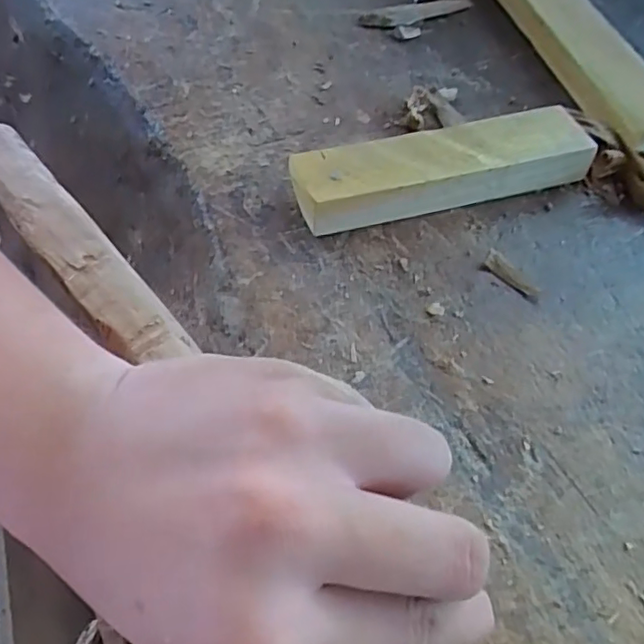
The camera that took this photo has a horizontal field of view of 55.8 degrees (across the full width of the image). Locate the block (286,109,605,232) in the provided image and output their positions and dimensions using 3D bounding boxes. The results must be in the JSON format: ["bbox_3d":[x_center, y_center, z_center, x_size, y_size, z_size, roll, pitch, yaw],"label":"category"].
[{"bbox_3d":[0.061,-0.078,0.312,0.151,0.025,0.038,-12,58,-8],"label":"block"}]

